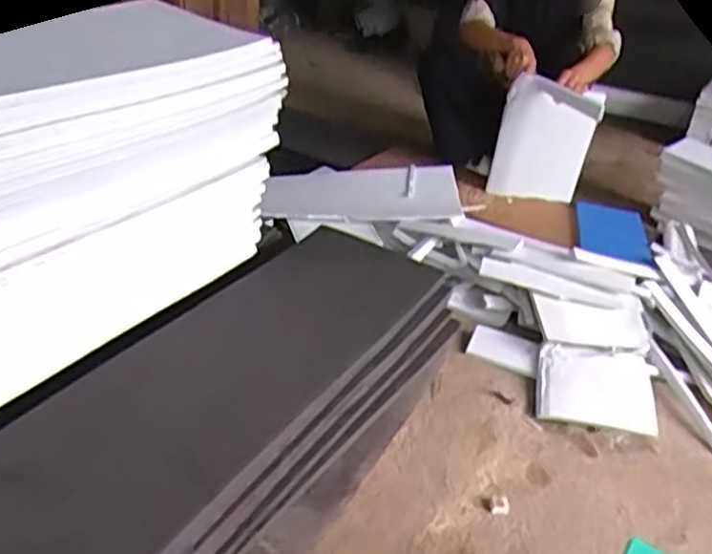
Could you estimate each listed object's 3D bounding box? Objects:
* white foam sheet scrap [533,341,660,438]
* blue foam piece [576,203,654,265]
[{"bbox_3d":[0.420,0.191,1.195,0.199,0.007,0.166,10,50,4],"label":"white foam sheet scrap"},{"bbox_3d":[0.560,-0.099,1.484,0.145,0.012,0.213,8,38,8],"label":"blue foam piece"}]

